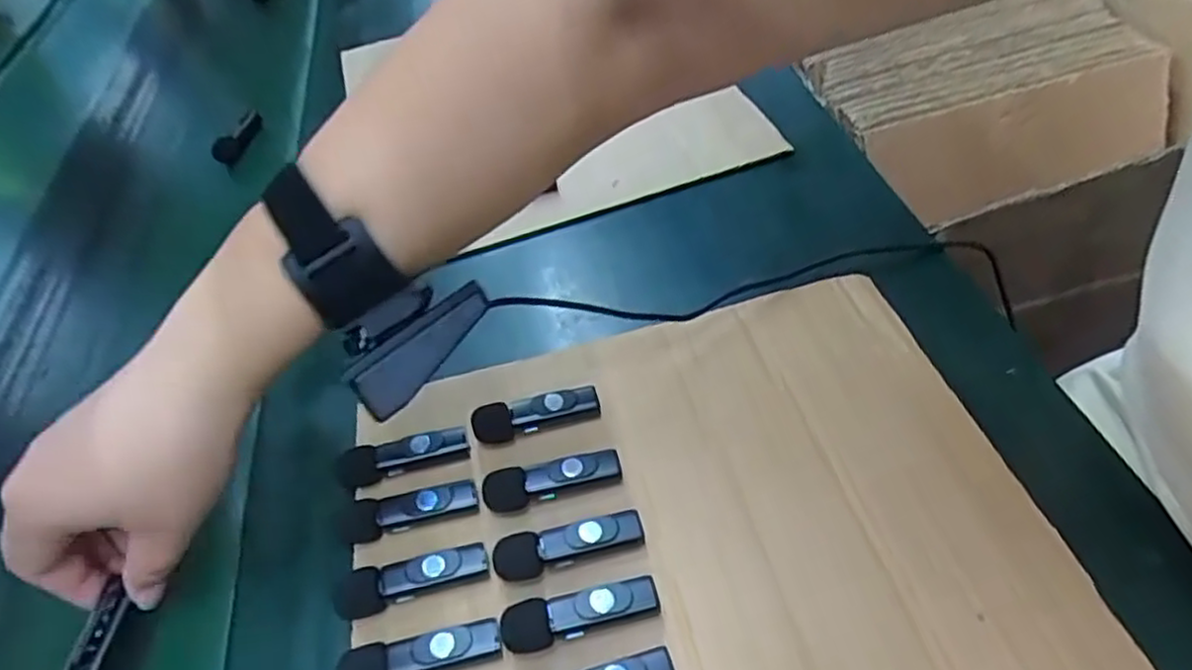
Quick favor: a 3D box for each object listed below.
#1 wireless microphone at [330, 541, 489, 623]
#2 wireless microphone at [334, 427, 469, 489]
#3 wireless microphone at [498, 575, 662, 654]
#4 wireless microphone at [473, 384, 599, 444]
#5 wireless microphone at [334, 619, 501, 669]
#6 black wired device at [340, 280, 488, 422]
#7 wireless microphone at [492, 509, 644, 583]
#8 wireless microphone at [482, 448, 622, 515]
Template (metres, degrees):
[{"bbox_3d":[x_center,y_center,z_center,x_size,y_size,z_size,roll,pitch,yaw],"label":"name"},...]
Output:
[{"bbox_3d":[-0.081,0.105,0.310,0.065,0.011,0.017,-19,47,-3],"label":"wireless microphone"},{"bbox_3d":[-0.096,0.059,0.353,0.064,0.013,0.015,-19,47,-2],"label":"wireless microphone"},{"bbox_3d":[-0.007,0.114,0.291,0.064,0.016,0.017,-18,47,-1],"label":"wireless microphone"},{"bbox_3d":[-0.030,0.040,0.362,0.063,0.016,0.015,-16,47,1],"label":"wireless microphone"},{"bbox_3d":[-0.071,0.129,0.287,0.063,0.014,0.018,-19,47,-3],"label":"wireless microphone"},{"bbox_3d":[-0.076,0.004,0.309,0.068,0.023,0.016,-44,57,-11],"label":"black wired device"},{"bbox_3d":[-0.012,0.092,0.312,0.064,0.016,0.017,-18,47,-1],"label":"wireless microphone"},{"bbox_3d":[-0.021,0.069,0.336,0.064,0.015,0.016,-16,47,1],"label":"wireless microphone"}]

